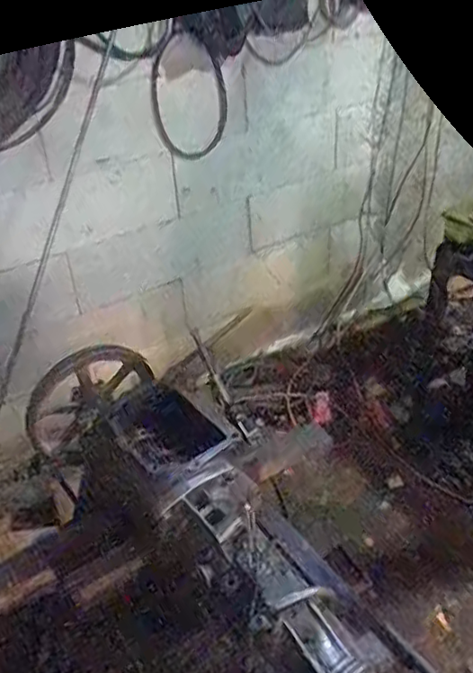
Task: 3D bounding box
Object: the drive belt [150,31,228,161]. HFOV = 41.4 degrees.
[{"bbox_3d":[-0.127,-0.628,1.672,0.250,0.336,0.025,-41,55,-14],"label":"drive belt"}]

